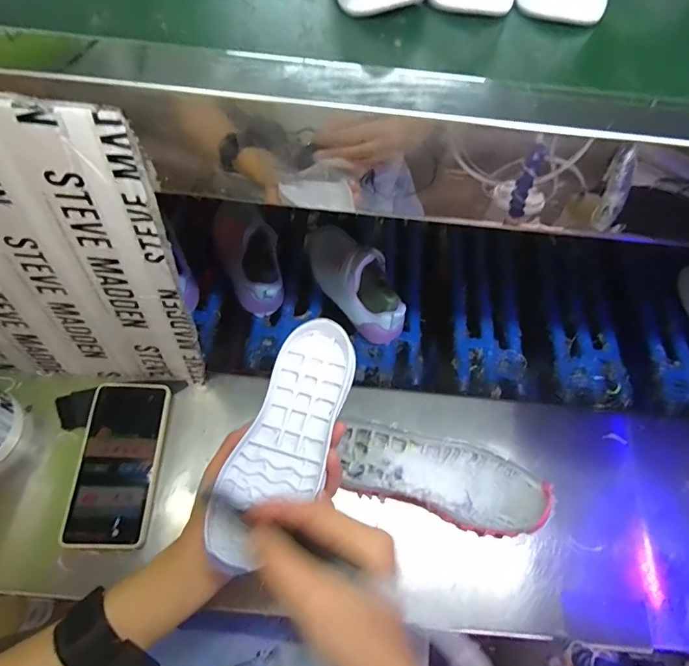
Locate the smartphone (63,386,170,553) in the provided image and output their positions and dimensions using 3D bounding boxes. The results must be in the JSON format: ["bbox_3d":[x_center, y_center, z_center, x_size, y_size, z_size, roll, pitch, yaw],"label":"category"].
[{"bbox_3d":[-0.237,0.135,0.479,0.078,0.015,0.166,1,63,-1],"label":"smartphone"}]

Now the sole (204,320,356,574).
[{"bbox_3d":[-0.048,0.087,0.381,0.072,0.017,0.201,23,73,10],"label":"sole"}]

